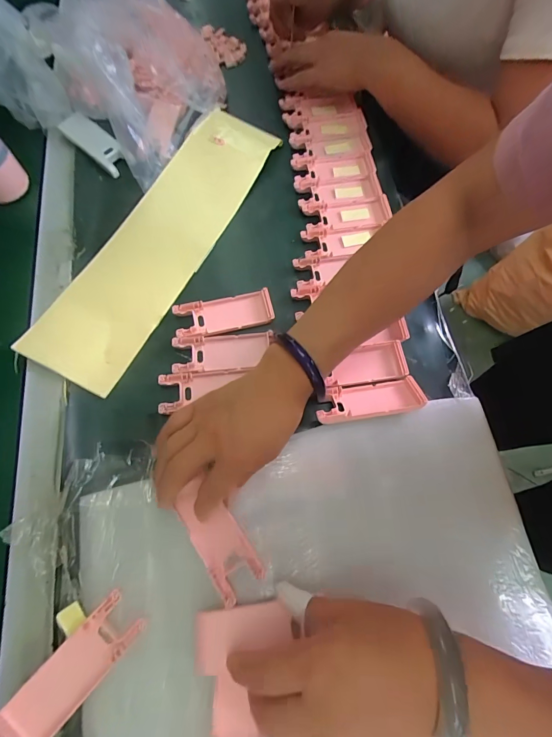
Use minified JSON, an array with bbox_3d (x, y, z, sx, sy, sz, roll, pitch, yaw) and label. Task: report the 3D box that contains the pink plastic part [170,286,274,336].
[{"bbox_3d":[-0.056,-0.060,0.378,0.104,0.008,0.041,-13,69,-6],"label":"pink plastic part"}]

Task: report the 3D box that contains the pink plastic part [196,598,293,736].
[{"bbox_3d":[-0.020,0.236,0.253,0.071,0.008,0.106,-6,69,-4],"label":"pink plastic part"}]

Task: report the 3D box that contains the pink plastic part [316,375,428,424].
[{"bbox_3d":[0.091,0.030,0.339,0.105,0.018,0.037,-7,69,-4],"label":"pink plastic part"}]

